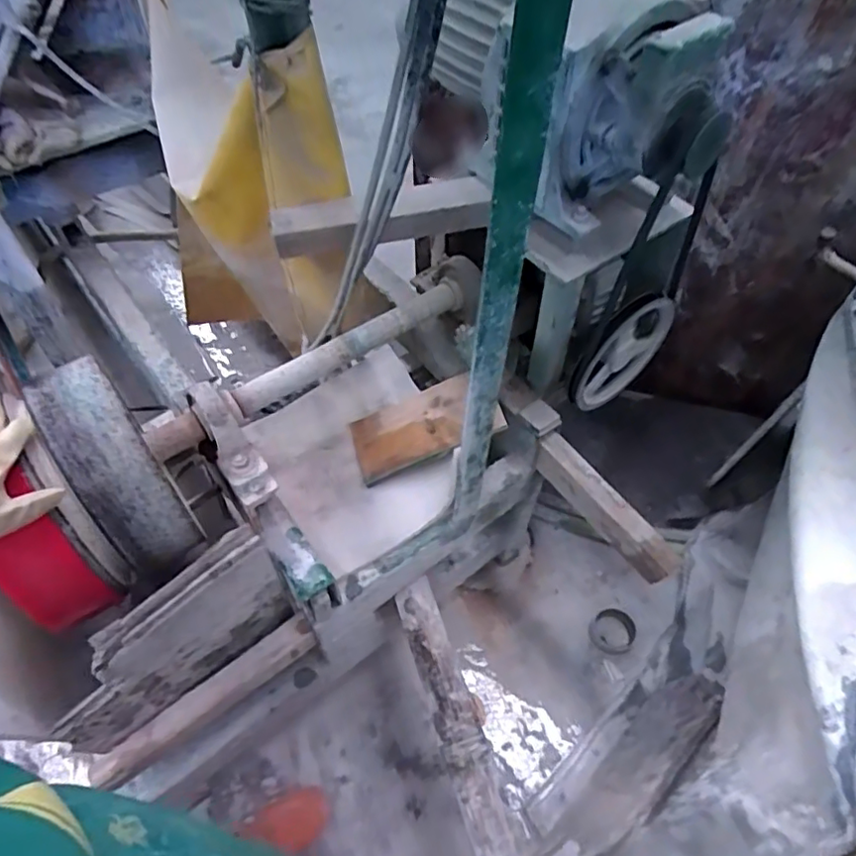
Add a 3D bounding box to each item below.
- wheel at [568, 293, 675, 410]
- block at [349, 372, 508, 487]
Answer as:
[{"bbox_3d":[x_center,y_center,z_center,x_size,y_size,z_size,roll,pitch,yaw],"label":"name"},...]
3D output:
[{"bbox_3d":[0.306,-0.119,0.946,0.201,0.214,0.030,-31,59,-21],"label":"wheel"},{"bbox_3d":[-0.004,-0.005,0.977,0.245,0.031,0.131,-21,56,11],"label":"block"}]

